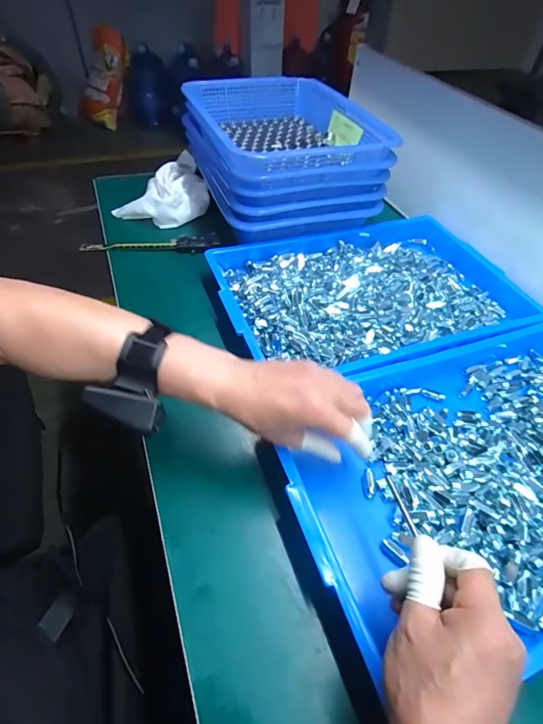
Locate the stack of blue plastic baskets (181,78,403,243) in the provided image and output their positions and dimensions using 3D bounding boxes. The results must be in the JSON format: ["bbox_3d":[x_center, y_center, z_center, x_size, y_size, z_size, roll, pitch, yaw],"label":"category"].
[{"bbox_3d":[0.011,-0.368,0.711,0.273,0.150,0.354,-13,51,-15],"label":"stack of blue plastic baskets"}]

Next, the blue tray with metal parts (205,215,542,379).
[{"bbox_3d":[0.149,-0.109,0.586,0.437,0.037,0.289,-14,51,-16],"label":"blue tray with metal parts"}]

